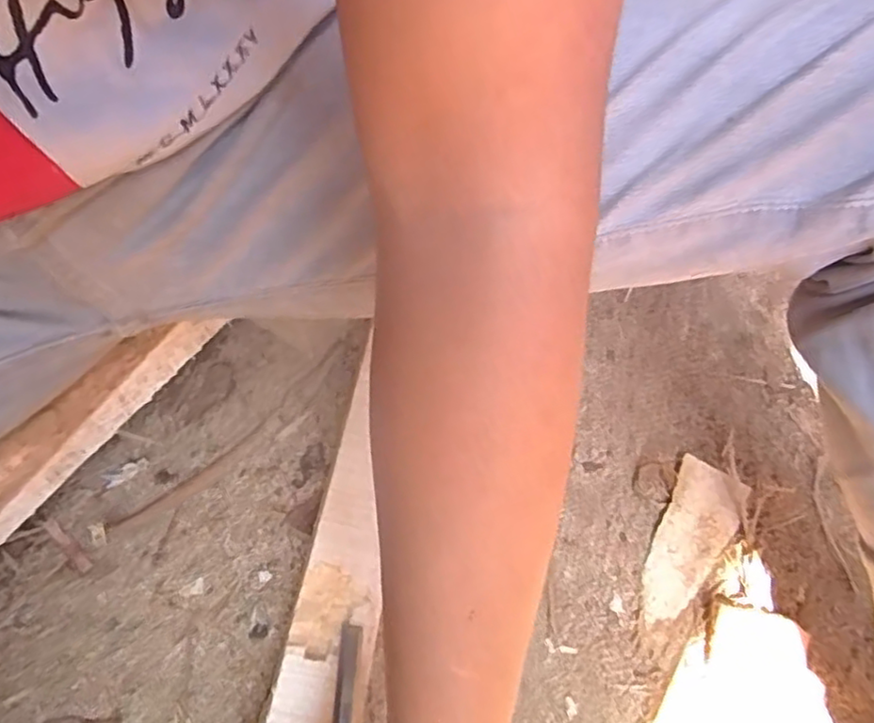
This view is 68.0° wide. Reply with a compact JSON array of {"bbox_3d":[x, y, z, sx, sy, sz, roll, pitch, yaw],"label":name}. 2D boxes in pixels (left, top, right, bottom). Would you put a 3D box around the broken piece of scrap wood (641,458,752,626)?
[{"bbox_3d":[0.173,0.123,0.438,0.047,0.009,0.120,23,57,17],"label":"broken piece of scrap wood"}]

